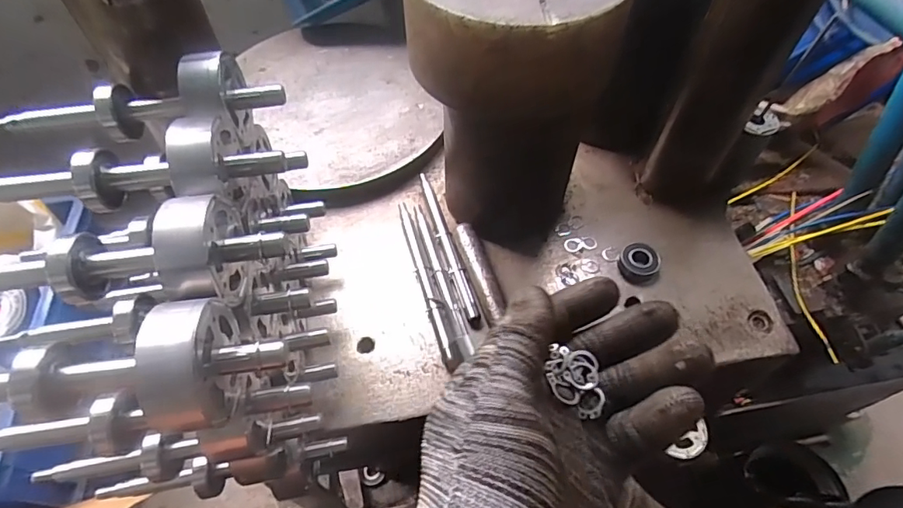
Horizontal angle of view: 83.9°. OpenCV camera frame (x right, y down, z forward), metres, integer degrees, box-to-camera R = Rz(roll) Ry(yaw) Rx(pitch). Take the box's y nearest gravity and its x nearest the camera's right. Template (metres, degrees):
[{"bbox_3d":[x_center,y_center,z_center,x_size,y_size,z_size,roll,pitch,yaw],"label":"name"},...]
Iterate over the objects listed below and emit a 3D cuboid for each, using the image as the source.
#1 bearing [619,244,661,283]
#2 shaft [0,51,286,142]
[{"bbox_3d":[0.166,0.007,0.441,0.032,0.011,0.035,0,56,0],"label":"bearing"},{"bbox_3d":[-0.176,-0.088,0.282,0.155,0.039,0.043,1,56,1],"label":"shaft"}]

